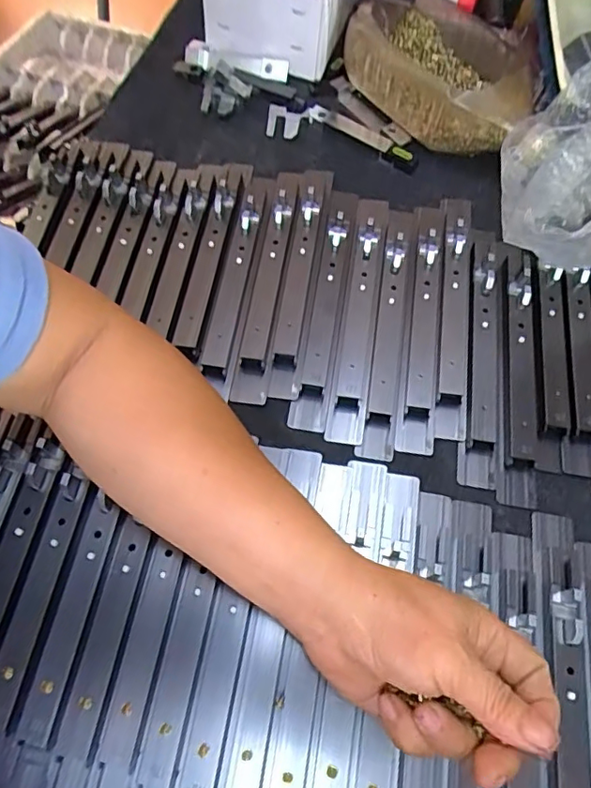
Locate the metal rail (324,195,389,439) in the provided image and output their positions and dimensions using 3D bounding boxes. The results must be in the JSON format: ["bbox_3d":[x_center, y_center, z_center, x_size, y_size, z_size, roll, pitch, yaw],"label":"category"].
[{"bbox_3d":[0.047,-0.070,0.396,0.028,0.011,0.217,9,66,3],"label":"metal rail"}]

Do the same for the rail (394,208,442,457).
[{"bbox_3d":[0.092,-0.061,0.393,0.025,0.010,0.213,8,66,3],"label":"rail"}]

